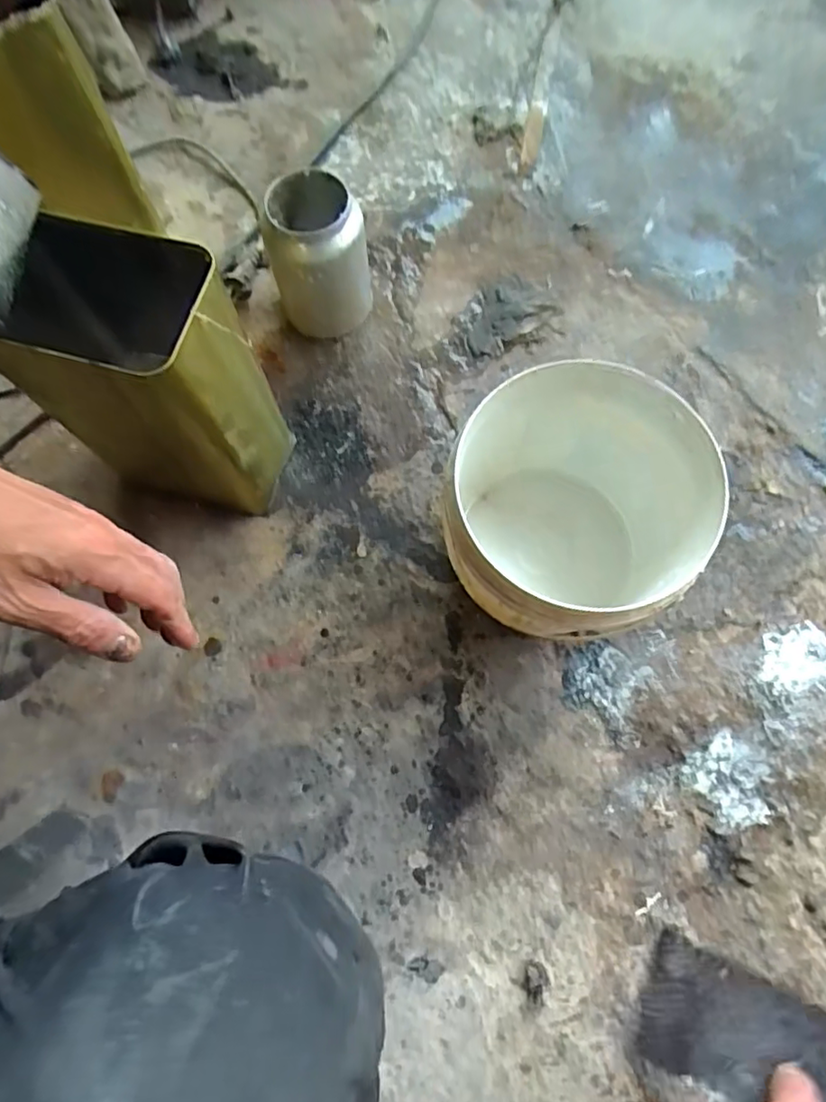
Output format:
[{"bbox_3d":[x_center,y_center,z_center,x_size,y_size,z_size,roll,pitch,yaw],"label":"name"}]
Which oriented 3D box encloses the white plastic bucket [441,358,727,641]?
[{"bbox_3d":[0.127,-0.022,0.541,0.185,0.201,0.200,-1,75,4],"label":"white plastic bucket"}]

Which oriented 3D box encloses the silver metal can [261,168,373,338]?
[{"bbox_3d":[-0.098,-0.312,0.647,0.102,0.139,0.096,0,73,2],"label":"silver metal can"}]

